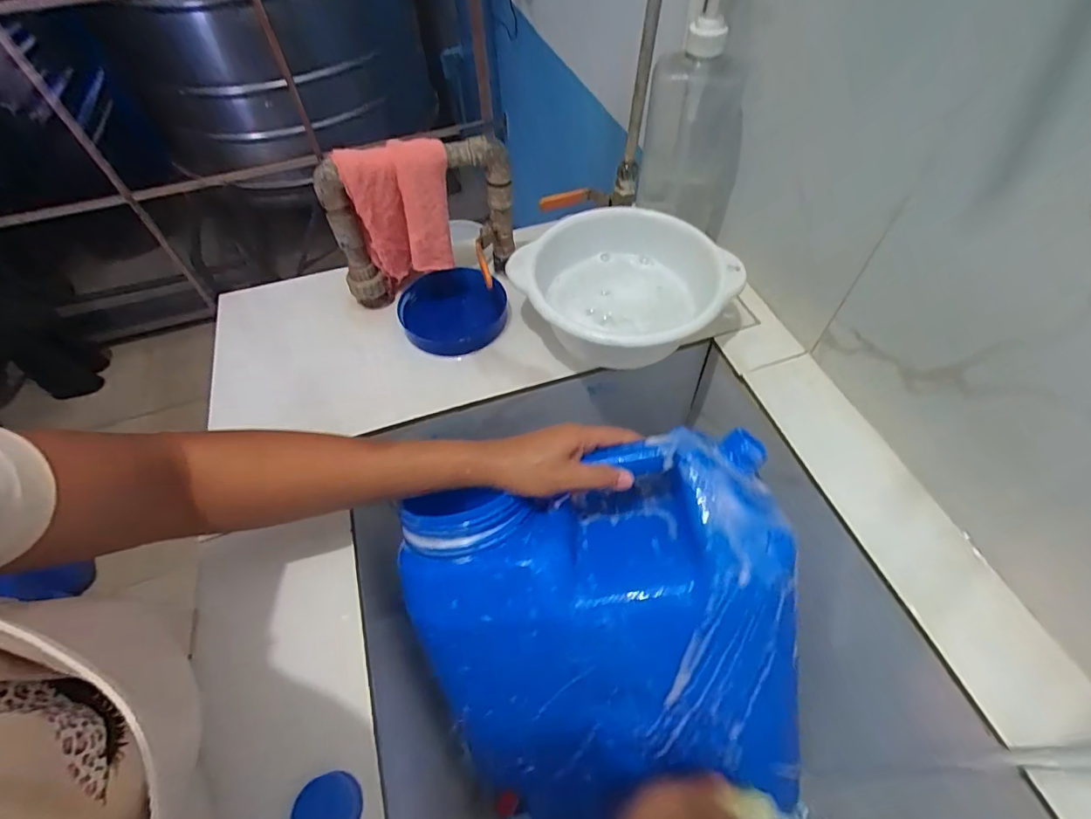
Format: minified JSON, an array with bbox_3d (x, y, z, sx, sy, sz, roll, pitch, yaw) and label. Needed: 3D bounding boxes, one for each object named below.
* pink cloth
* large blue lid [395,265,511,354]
[{"bbox_3d":[-0.149,-0.193,0.532,0.105,0.165,0.046,-11,55,-5],"label":"pink cloth"},{"bbox_3d":[-0.106,-0.113,0.571,0.117,0.029,0.115,-1,55,2],"label":"large blue lid"}]

